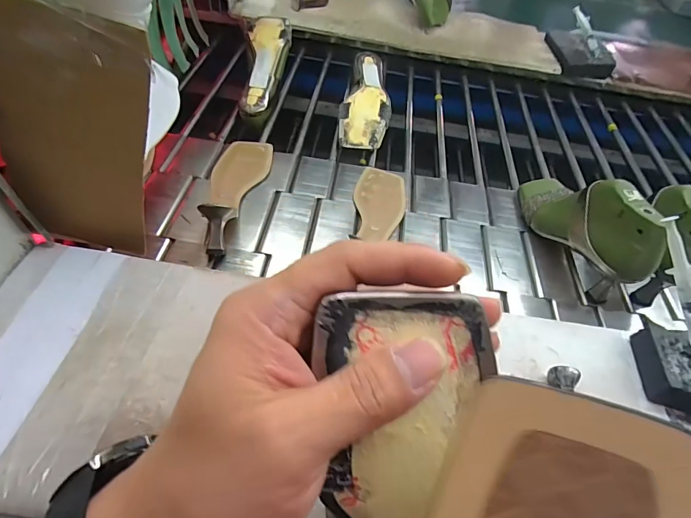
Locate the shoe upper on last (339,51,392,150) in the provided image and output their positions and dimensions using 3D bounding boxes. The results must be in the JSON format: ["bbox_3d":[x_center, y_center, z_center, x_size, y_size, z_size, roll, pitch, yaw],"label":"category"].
[{"bbox_3d":[0.036,-0.295,0.764,0.085,0.063,0.227,5,51,-2],"label":"shoe upper on last"}]

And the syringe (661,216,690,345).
[{"bbox_3d":[0.341,0.024,0.412,0.012,0.022,0.133,-16,92,-18],"label":"syringe"}]

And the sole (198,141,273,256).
[{"bbox_3d":[-0.162,-0.112,0.594,0.079,0.057,0.244,5,51,-2],"label":"sole"}]

